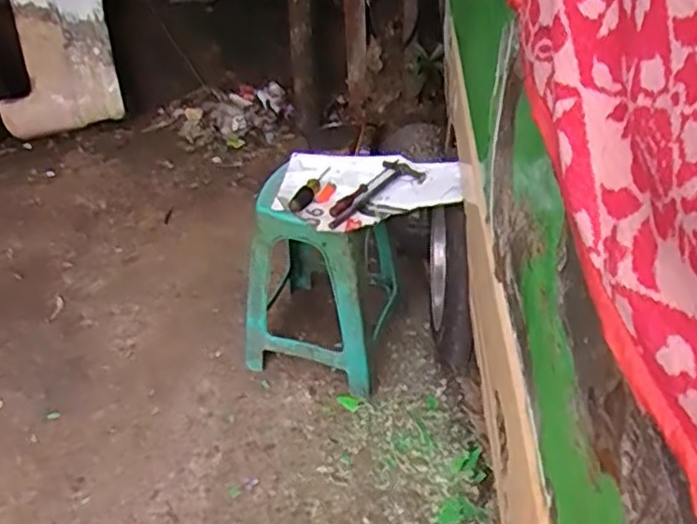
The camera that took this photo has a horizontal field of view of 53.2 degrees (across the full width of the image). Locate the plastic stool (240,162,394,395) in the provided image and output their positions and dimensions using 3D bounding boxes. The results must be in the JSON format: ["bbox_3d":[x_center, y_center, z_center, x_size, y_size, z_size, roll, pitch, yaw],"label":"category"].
[{"bbox_3d":[-0.065,0.018,1.648,0.305,0.462,0.312,10,40,17],"label":"plastic stool"}]

